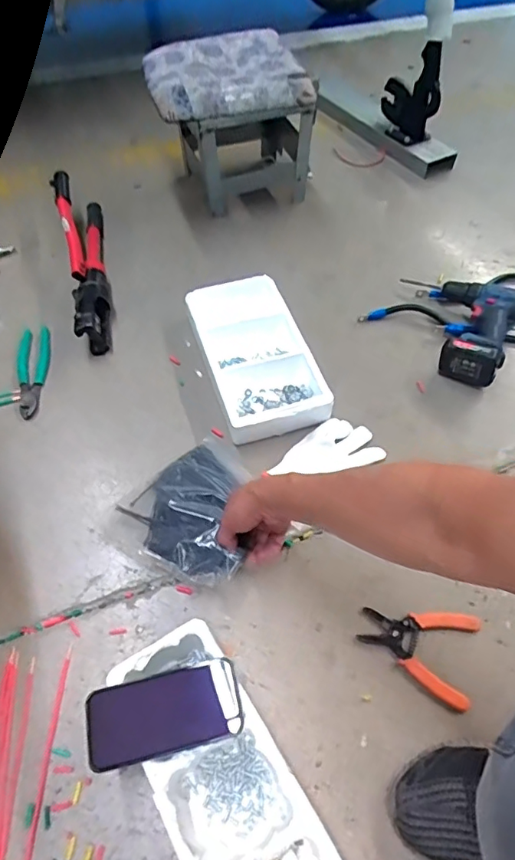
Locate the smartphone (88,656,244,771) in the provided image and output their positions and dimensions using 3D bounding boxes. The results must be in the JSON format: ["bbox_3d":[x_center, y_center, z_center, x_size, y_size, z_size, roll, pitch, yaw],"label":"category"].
[{"bbox_3d":[-0.098,0.297,0.555,0.155,0.009,0.076,-7,53,-13],"label":"smartphone"}]

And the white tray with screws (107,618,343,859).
[{"bbox_3d":[-0.029,0.384,0.551,0.129,0.084,0.339,-28,60,-18],"label":"white tray with screws"}]

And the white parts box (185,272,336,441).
[{"bbox_3d":[-0.007,-0.135,0.921,0.166,0.056,0.320,-15,57,-10],"label":"white parts box"}]

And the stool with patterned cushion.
[{"bbox_3d":[-0.059,-0.685,1.181,0.313,0.259,0.355,-9,56,-7],"label":"stool with patterned cushion"}]

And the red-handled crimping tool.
[{"bbox_3d":[-0.347,-0.349,1.055,0.078,0.090,0.465,-12,57,-8],"label":"red-handled crimping tool"}]

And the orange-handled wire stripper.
[{"bbox_3d":[0.202,0.271,0.671,0.141,0.008,0.112,17,57,11],"label":"orange-handled wire stripper"}]

